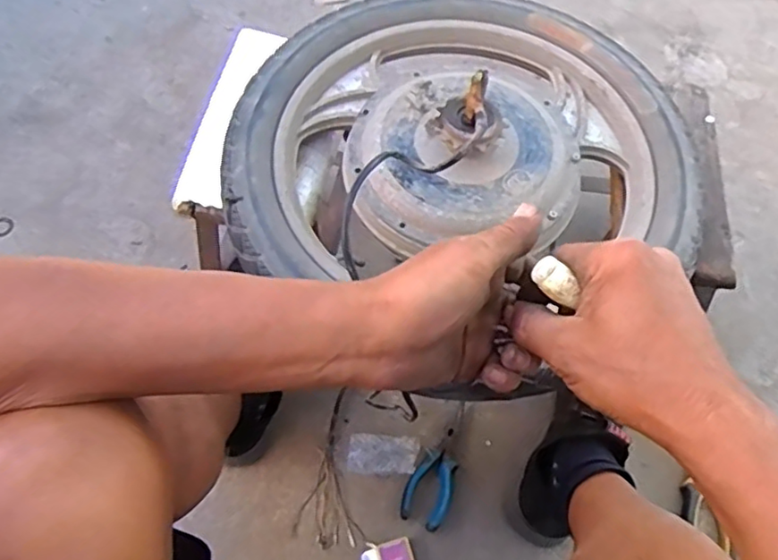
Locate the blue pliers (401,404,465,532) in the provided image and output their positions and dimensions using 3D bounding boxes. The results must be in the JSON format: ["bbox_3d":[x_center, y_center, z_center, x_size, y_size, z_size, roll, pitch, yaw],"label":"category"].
[{"bbox_3d":[0.065,0.226,0.754,0.055,0.009,0.154,20,64,10],"label":"blue pliers"}]

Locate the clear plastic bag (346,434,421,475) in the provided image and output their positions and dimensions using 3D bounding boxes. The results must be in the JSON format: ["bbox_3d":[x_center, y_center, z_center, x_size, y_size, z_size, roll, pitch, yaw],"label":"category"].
[{"bbox_3d":[-0.007,0.215,0.756,0.087,0.013,0.046,2,63,1],"label":"clear plastic bag"}]

